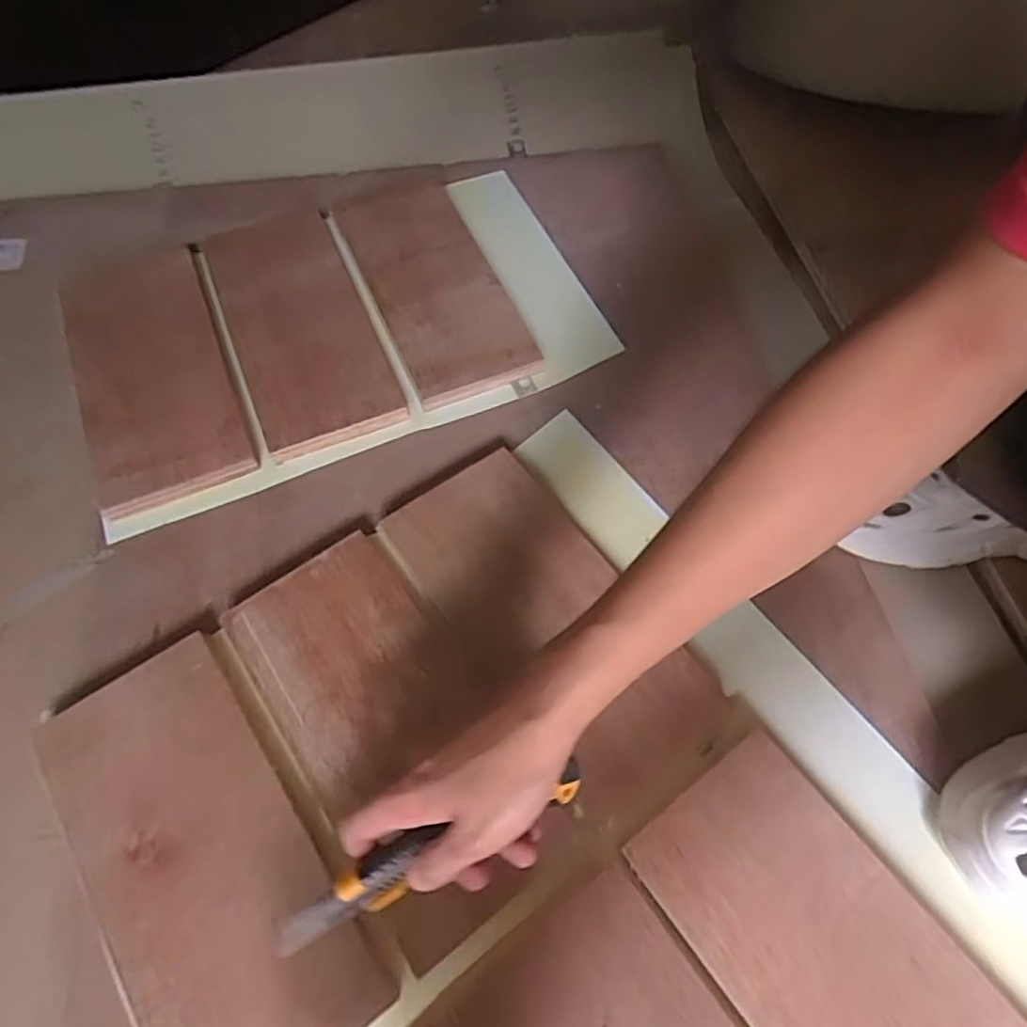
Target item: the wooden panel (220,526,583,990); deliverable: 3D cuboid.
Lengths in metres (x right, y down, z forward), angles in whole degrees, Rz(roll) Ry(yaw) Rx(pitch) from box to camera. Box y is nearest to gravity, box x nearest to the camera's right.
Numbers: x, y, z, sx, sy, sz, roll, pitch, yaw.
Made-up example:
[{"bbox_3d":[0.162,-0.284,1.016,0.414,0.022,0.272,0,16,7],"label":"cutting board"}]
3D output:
[{"bbox_3d":[-0.081,0.132,0.424,0.119,0.008,0.258,-34,68,-17],"label":"wooden panel"}]

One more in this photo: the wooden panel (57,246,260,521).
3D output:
[{"bbox_3d":[-0.315,-0.128,0.567,0.117,0.029,0.267,-21,65,-11],"label":"wooden panel"}]

